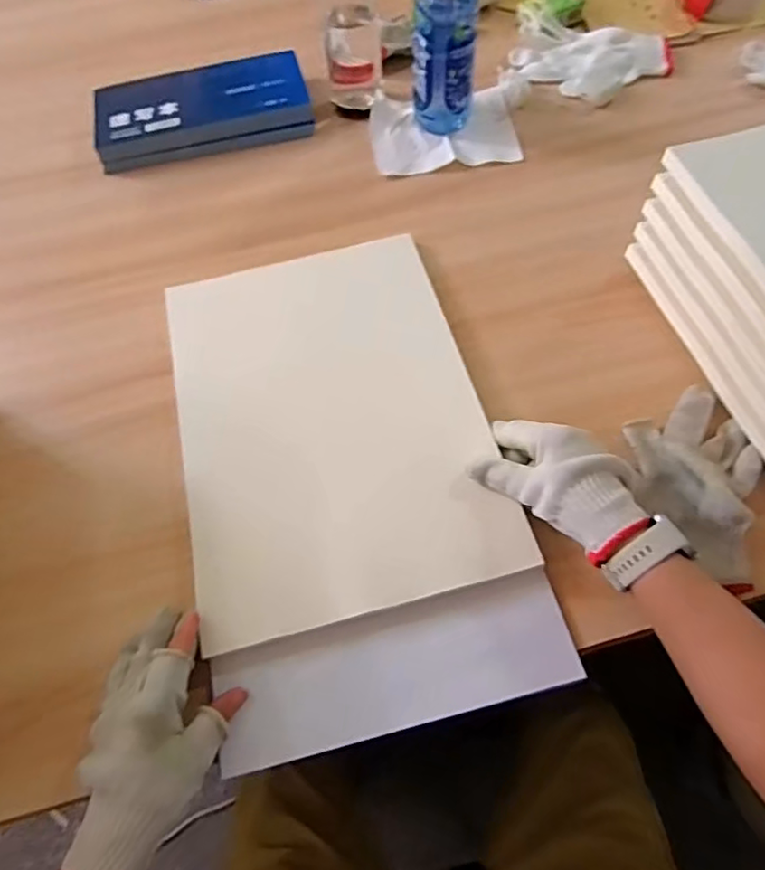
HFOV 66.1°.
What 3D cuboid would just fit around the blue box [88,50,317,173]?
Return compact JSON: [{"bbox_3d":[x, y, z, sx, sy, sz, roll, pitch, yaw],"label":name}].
[{"bbox_3d":[-0.222,-0.406,0.738,0.261,0.042,0.138,-13,62,-3],"label":"blue box"}]

